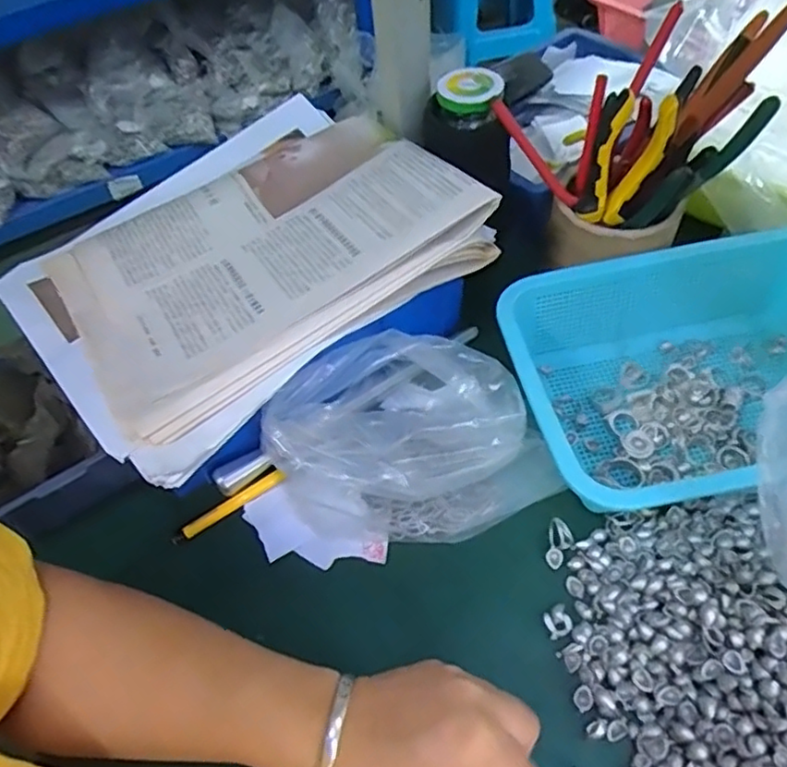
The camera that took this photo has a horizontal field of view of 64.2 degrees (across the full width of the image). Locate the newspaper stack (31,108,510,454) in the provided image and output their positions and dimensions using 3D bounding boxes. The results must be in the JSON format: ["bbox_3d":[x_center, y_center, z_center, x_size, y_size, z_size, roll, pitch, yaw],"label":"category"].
[{"bbox_3d":[-0.104,-0.098,0.461,0.293,0.053,0.229,-32,57,-18],"label":"newspaper stack"}]

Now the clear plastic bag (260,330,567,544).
[{"bbox_3d":[0.014,0.044,0.439,0.167,0.078,0.150,-34,57,-19],"label":"clear plastic bag"}]

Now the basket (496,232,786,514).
[{"bbox_3d":[0.225,-0.009,0.459,0.278,0.075,0.180,-14,53,-6],"label":"basket"}]

